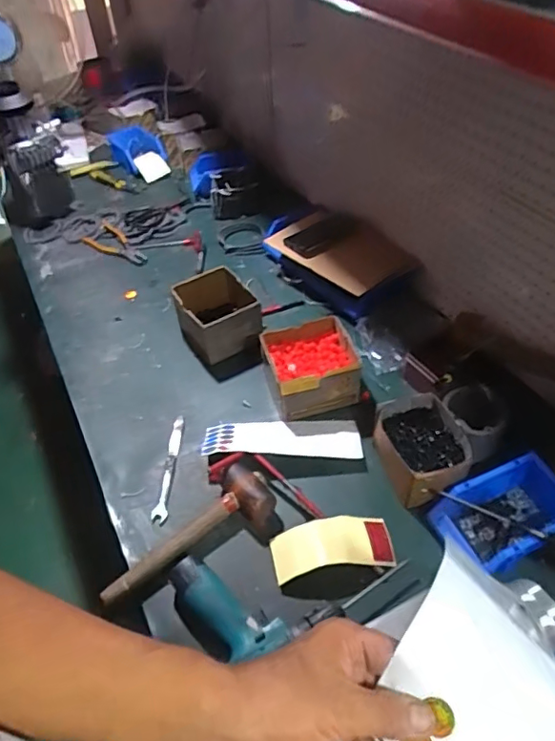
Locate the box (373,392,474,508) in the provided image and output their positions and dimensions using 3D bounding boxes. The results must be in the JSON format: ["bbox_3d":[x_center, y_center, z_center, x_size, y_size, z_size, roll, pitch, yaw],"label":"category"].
[{"bbox_3d":[0.223,0.128,0.845,0.131,0.081,0.152,-14,48,-8],"label":"box"}]

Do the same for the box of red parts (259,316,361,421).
[{"bbox_3d":[0.059,-0.004,0.969,0.149,0.095,0.139,-15,48,-9],"label":"box of red parts"}]

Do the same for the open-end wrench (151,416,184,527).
[{"bbox_3d":[-0.183,0.161,0.895,0.027,0.010,0.201,-2,47,3],"label":"open-end wrench"}]

